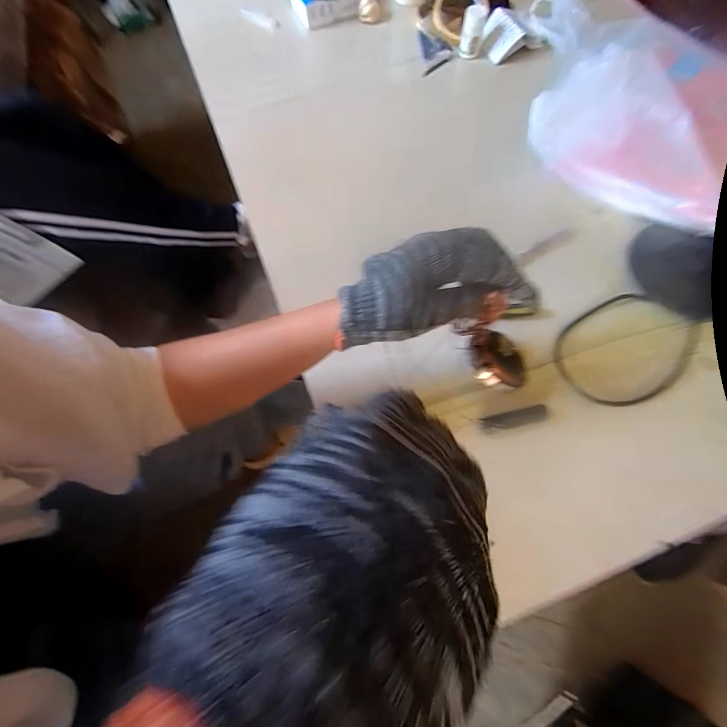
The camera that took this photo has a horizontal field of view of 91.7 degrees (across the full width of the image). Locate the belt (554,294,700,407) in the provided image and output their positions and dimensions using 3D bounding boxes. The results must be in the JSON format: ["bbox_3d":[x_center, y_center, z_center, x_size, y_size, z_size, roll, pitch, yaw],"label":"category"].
[{"bbox_3d":[0.315,-0.019,0.422,0.174,0.011,0.121,-30,74,-8],"label":"belt"}]

